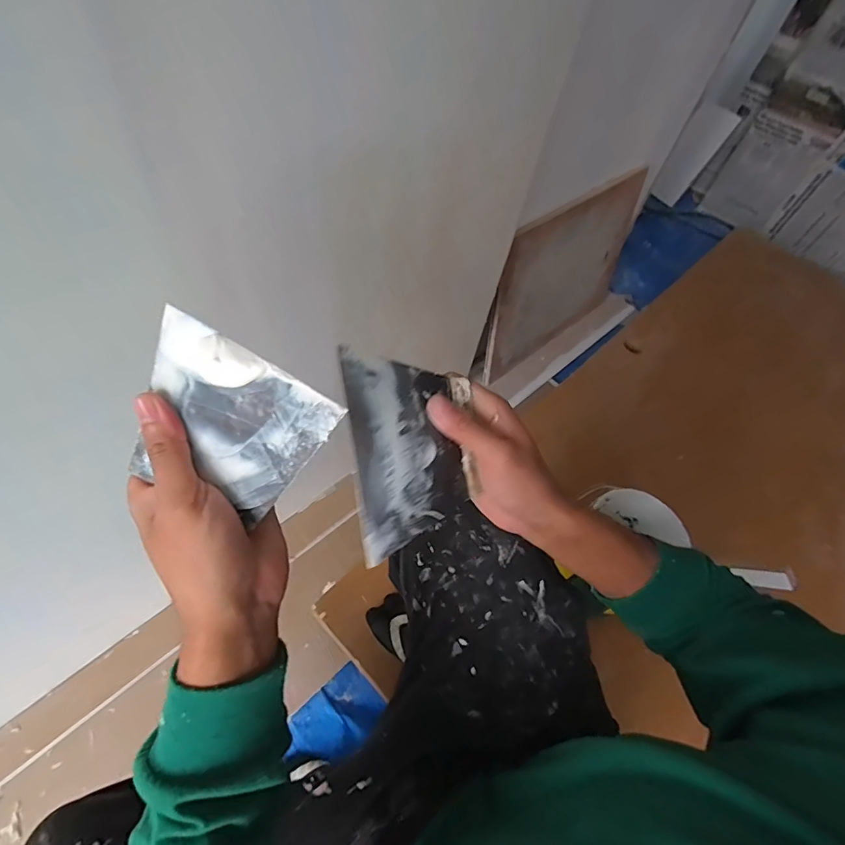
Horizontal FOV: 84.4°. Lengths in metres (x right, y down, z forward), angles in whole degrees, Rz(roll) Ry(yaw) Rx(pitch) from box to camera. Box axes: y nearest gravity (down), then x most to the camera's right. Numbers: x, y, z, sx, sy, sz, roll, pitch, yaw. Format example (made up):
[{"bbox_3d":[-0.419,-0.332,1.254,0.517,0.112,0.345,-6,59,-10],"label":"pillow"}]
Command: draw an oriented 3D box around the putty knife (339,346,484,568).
[{"bbox_3d":[-0.011,0.022,0.329,0.097,0.018,0.132,2,83,-27],"label":"putty knife"}]

